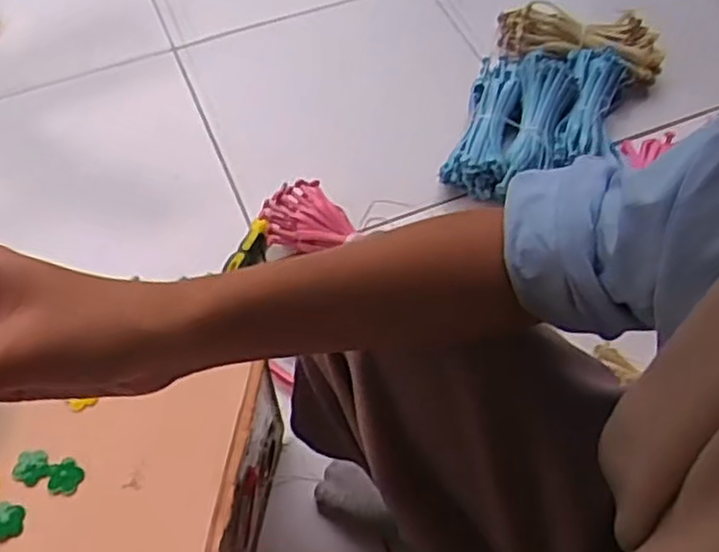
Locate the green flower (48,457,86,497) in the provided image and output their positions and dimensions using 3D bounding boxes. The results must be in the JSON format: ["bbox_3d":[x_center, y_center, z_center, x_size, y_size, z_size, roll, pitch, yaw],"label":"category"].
[{"bbox_3d":[-0.198,0.135,0.495,0.023,0.004,0.024,0,78,-1],"label":"green flower"}]

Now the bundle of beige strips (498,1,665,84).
[{"bbox_3d":[0.303,-0.323,1.013,0.229,0.061,0.070,16,60,8],"label":"bundle of beige strips"}]

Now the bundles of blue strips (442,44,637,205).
[{"bbox_3d":[0.229,-0.201,0.934,0.188,0.070,0.251,18,61,9],"label":"bundles of blue strips"}]

